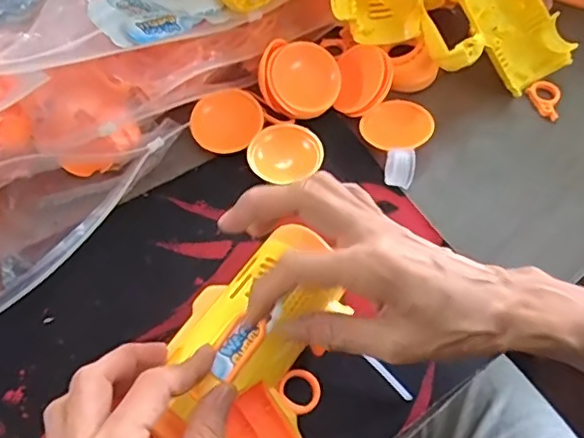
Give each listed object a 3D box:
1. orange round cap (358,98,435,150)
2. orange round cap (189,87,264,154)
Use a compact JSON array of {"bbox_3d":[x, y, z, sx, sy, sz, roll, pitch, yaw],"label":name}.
[{"bbox_3d":[0.082,-0.073,0.454,0.053,0.010,0.045,-26,65,-17],"label":"orange round cap"},{"bbox_3d":[-0.049,-0.076,0.450,0.050,0.017,0.051,1,60,-2],"label":"orange round cap"}]

